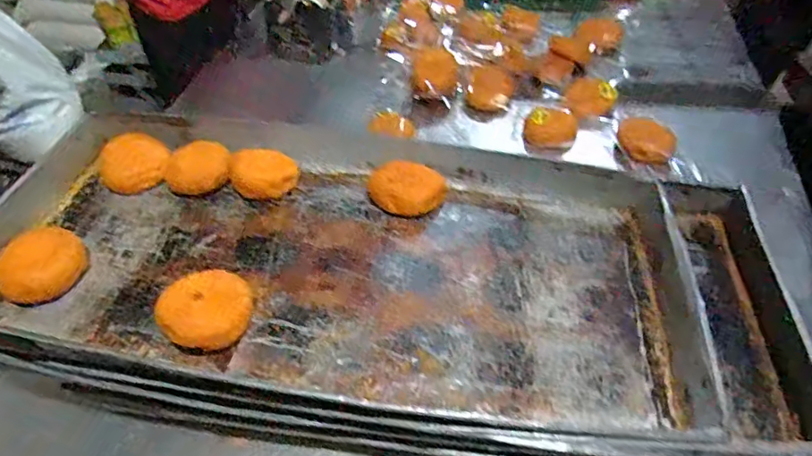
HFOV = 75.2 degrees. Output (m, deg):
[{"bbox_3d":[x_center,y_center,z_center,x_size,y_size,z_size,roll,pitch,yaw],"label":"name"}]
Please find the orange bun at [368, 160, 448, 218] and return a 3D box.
[{"bbox_3d":[0.003,-0.054,0.736,0.091,0.045,0.078,13,50,17],"label":"orange bun"}]

